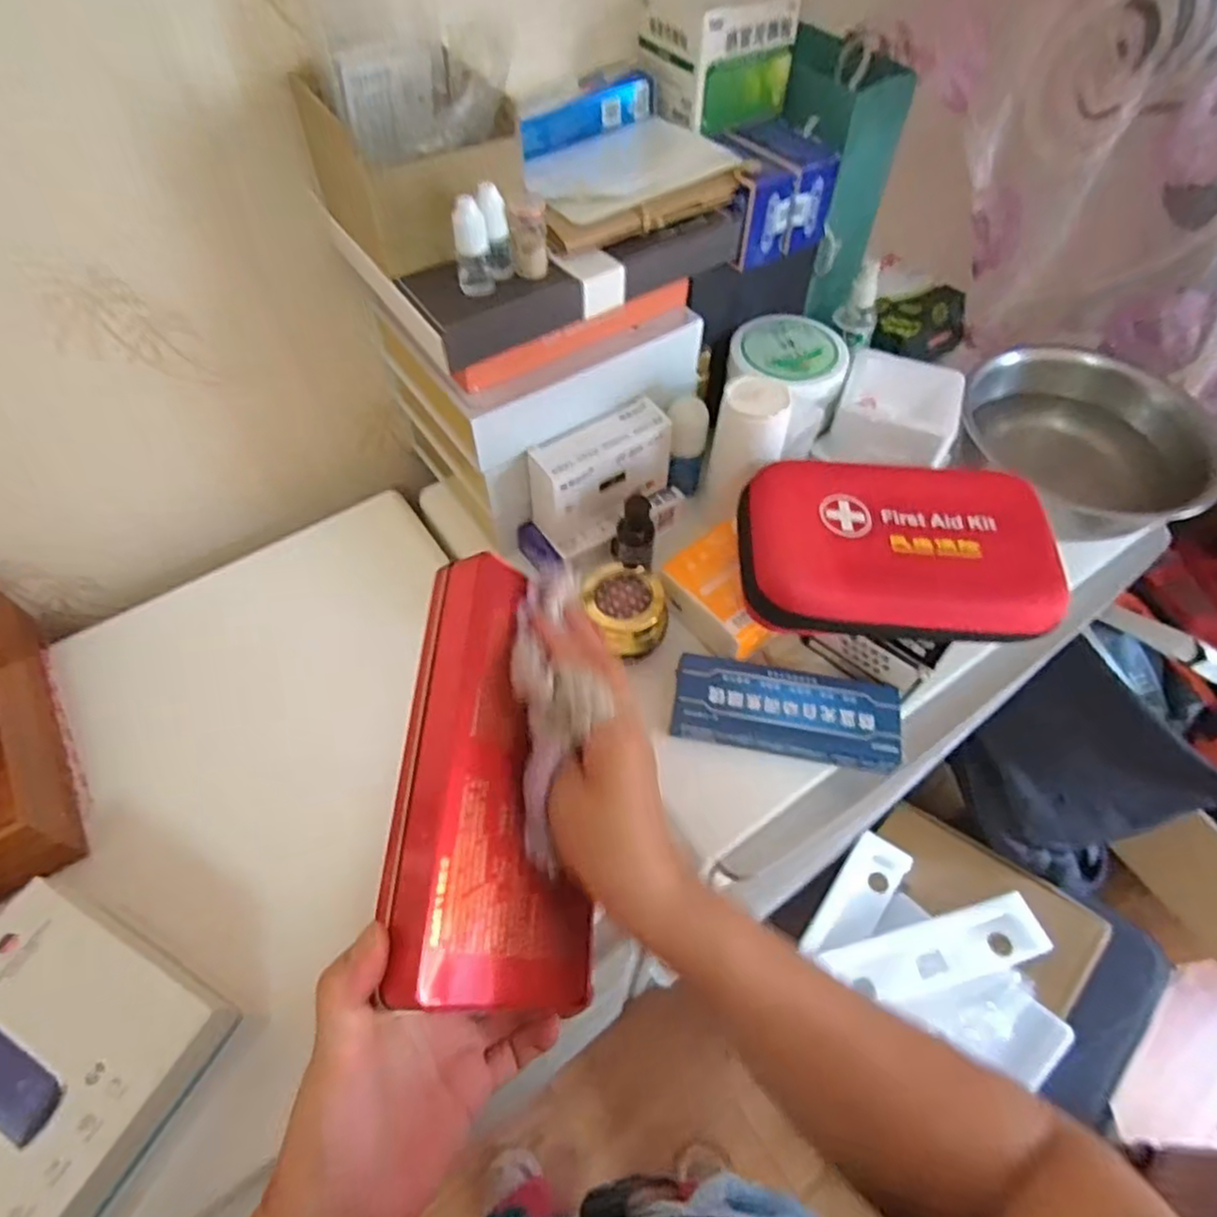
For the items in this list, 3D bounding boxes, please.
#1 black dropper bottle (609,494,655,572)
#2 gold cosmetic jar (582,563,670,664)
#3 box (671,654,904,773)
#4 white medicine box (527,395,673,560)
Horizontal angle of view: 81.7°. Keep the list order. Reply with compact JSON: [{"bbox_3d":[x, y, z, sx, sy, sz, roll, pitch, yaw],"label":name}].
[{"bbox_3d":[0.019,-0.056,0.545,0.032,0.066,0.031,-1,56,0],"label":"black dropper bottle"},{"bbox_3d":[0.012,0.000,0.521,0.059,0.045,0.064,0,56,0],"label":"gold cosmetic jar"},{"bbox_3d":[0.125,0.067,0.499,0.153,0.025,0.071,8,57,5],"label":"box"},{"bbox_3d":[-0.005,-0.106,0.557,0.120,0.080,0.050,-34,63,-20],"label":"white medicine box"}]

